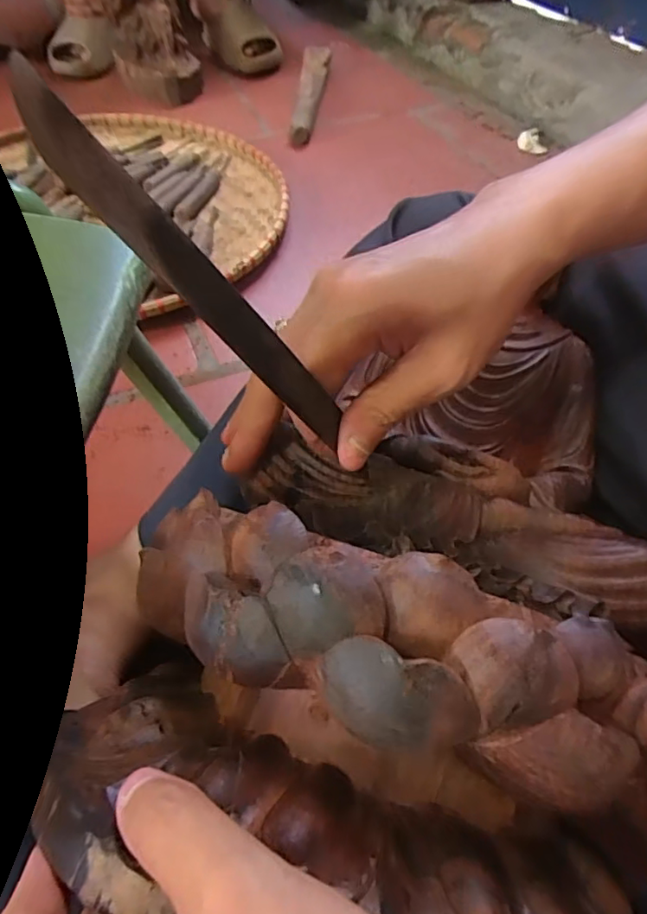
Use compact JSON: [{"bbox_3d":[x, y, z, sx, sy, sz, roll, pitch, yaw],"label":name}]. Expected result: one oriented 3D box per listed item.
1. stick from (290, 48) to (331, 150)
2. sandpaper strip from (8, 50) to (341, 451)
[{"bbox_3d":[-0.021,-0.619,0.964,0.046,0.035,0.329,4,53,3],"label":"stick"},{"bbox_3d":[-0.029,-0.042,0.167,0.004,0.142,0.016,12,71,36],"label":"sandpaper strip"}]

